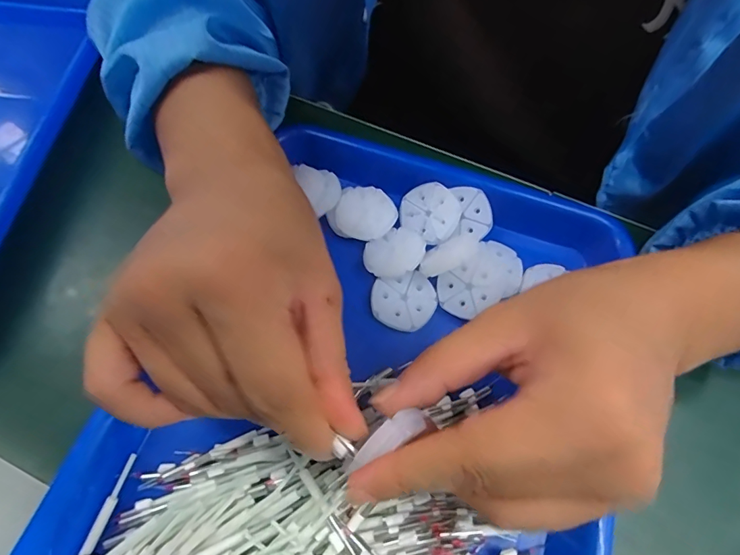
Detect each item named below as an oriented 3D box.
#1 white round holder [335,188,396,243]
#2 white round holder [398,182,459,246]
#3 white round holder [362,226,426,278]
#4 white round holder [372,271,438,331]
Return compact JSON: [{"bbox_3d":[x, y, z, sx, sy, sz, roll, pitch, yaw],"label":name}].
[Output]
[{"bbox_3d":[-0.002,-0.041,0.286,0.037,0.009,0.035,1,64,-1],"label":"white round holder"},{"bbox_3d":[0.038,-0.043,0.285,0.038,0.005,0.035,33,94,14],"label":"white round holder"},{"bbox_3d":[0.015,-0.015,0.273,0.037,0.010,0.033,-28,68,-14],"label":"white round holder"},{"bbox_3d":[0.021,0.014,0.266,0.038,0.005,0.034,-12,65,-7],"label":"white round holder"}]

